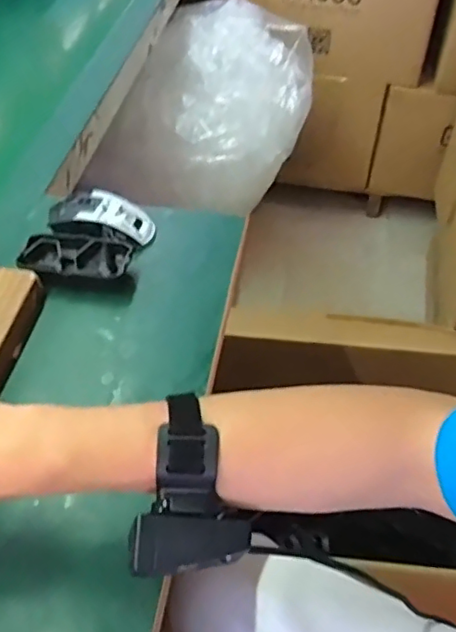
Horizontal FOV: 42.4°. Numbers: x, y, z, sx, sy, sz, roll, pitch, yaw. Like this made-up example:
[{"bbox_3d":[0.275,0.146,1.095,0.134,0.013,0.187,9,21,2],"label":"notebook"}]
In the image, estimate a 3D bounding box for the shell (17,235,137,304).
[{"bbox_3d":[-0.150,-0.052,0.603,0.116,0.027,0.063,9,50,7],"label":"shell"}]

